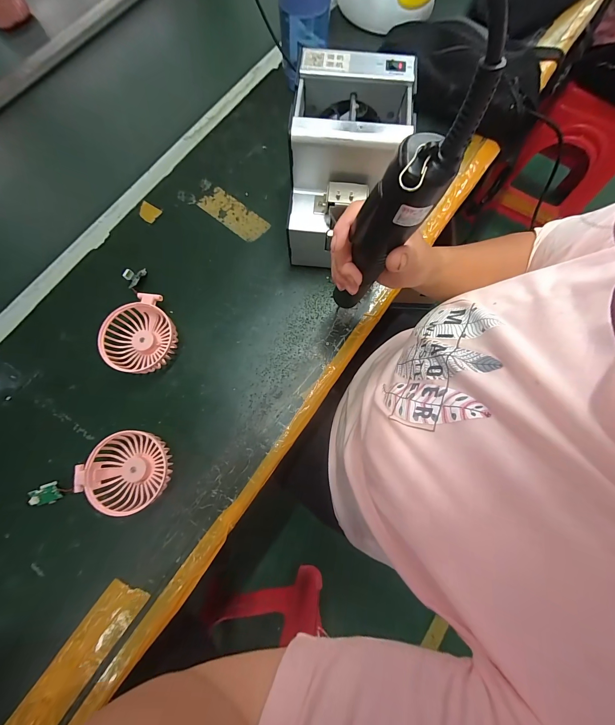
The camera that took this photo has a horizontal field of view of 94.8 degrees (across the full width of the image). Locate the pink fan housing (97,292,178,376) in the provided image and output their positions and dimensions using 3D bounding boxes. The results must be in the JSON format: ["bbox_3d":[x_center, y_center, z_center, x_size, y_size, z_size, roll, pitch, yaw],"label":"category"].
[{"bbox_3d":[-0.215,-0.037,0.368,0.082,0.031,0.101,13,78,3],"label":"pink fan housing"}]

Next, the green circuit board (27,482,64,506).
[{"bbox_3d":[-0.307,0.155,0.331,0.030,0.012,0.023,-21,78,-5],"label":"green circuit board"}]

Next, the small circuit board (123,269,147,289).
[{"bbox_3d":[-0.241,-0.120,0.392,0.024,0.013,0.033,19,78,4],"label":"small circuit board"}]

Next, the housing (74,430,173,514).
[{"bbox_3d":[-0.212,0.126,0.332,0.095,0.032,0.084,4,77,1],"label":"housing"}]

